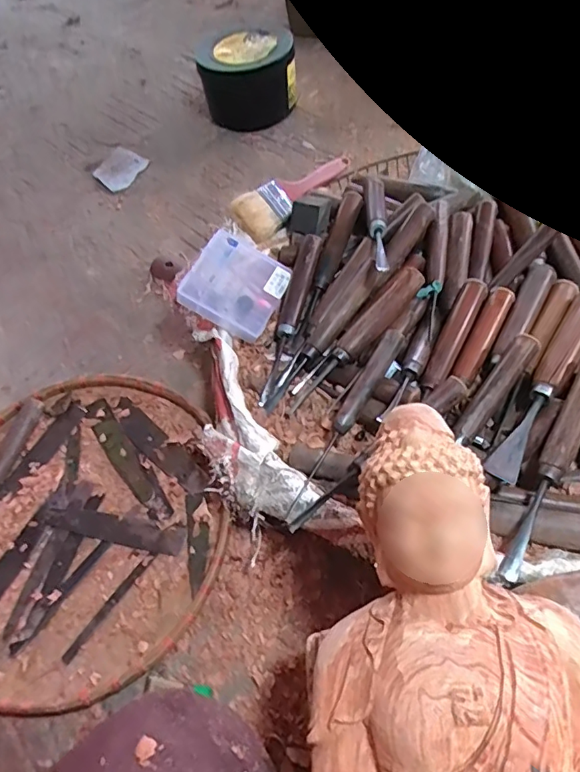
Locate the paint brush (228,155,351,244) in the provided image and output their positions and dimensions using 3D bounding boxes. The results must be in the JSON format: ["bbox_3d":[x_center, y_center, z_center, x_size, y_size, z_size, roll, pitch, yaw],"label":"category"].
[{"bbox_3d":[0.006,-0.213,0.551,0.173,0.014,0.047,-45,106,-30],"label":"paint brush"}]

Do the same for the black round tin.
[{"bbox_3d":[-0.061,-0.457,0.756,0.135,0.098,0.124,-4,57,6],"label":"black round tin"}]

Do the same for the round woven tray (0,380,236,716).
[{"bbox_3d":[-0.203,0.126,0.466,0.288,0.023,0.289,-4,57,6],"label":"round woven tray"}]

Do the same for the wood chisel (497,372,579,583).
[{"bbox_3d":[0.184,0.049,0.348,0.020,0.016,0.177,26,65,23],"label":"wood chisel"}]

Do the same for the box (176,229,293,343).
[{"bbox_3d":[-0.051,-0.097,0.492,0.087,0.023,0.084,29,77,-2],"label":"box"}]

